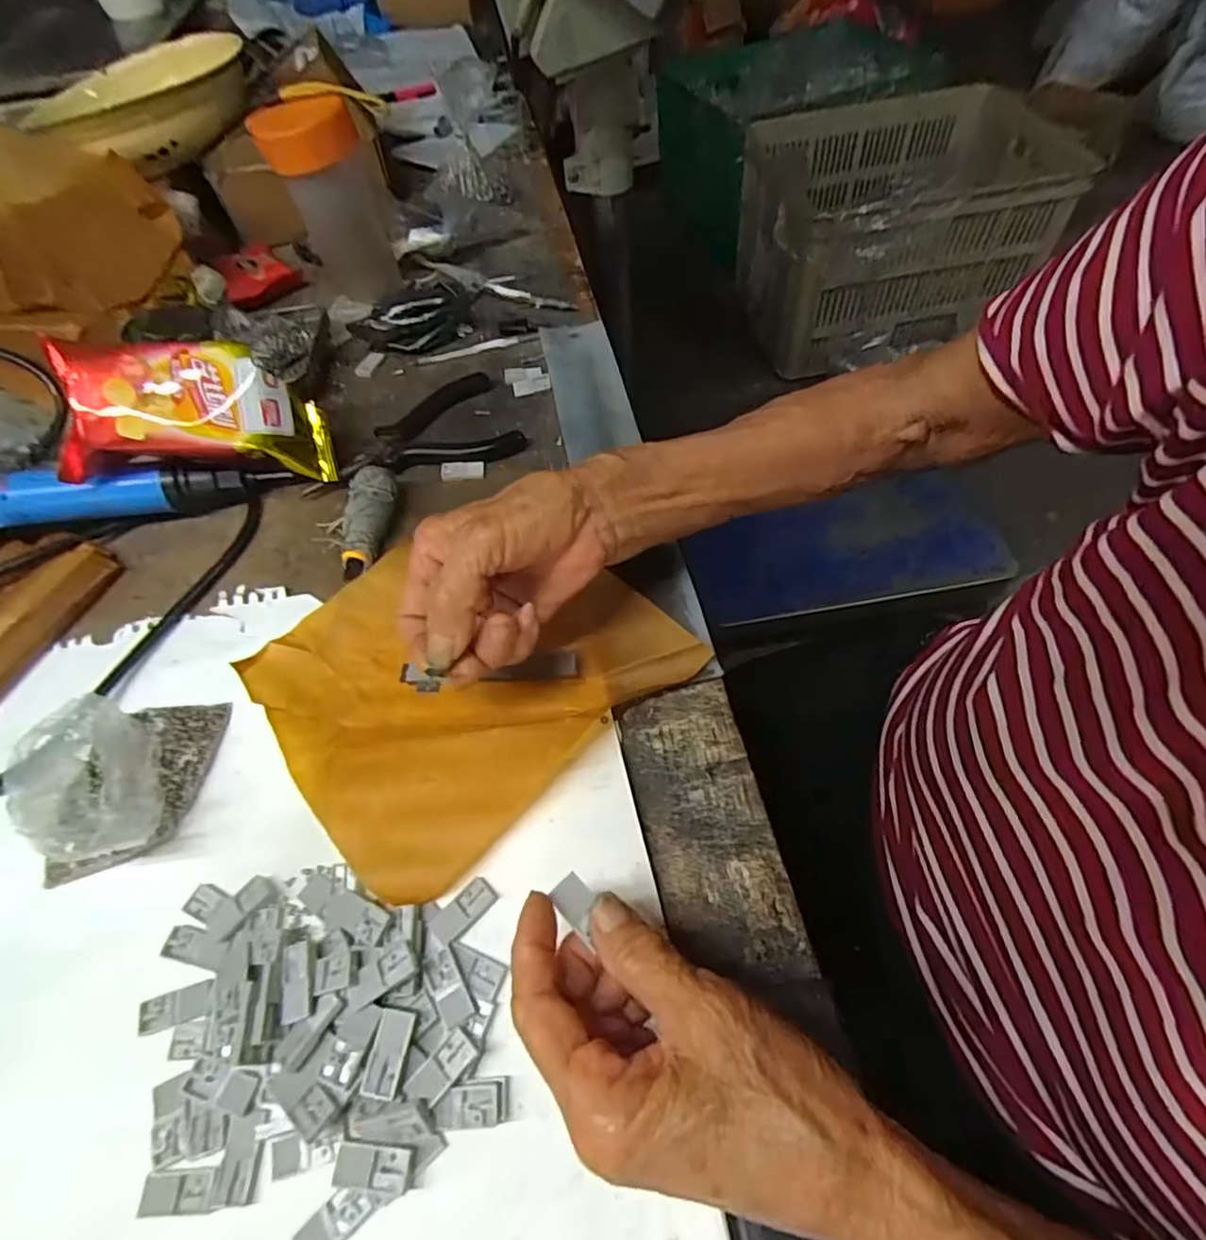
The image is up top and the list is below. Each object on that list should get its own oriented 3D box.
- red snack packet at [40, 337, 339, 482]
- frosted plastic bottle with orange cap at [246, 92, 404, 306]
[{"bbox_3d":[-0.255,-0.131,0.397,0.149,0.040,0.076,-4,91,-15],"label":"red snack packet"},{"bbox_3d":[-0.222,-0.339,0.520,0.071,0.130,0.059,-21,57,-9],"label":"frosted plastic bottle with orange cap"}]

